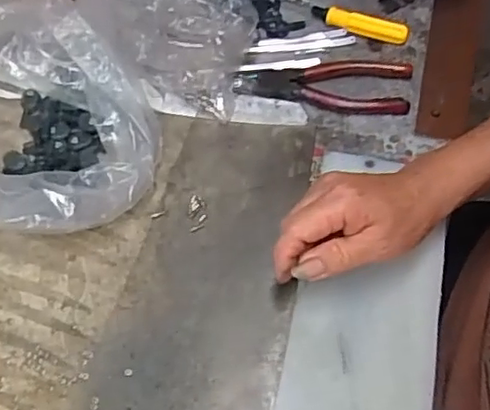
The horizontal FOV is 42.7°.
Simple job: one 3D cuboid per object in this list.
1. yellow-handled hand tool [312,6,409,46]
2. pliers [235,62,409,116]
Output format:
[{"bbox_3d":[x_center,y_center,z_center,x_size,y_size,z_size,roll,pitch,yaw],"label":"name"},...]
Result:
[{"bbox_3d":[0.097,-0.156,0.533,0.084,0.012,0.016,18,64,12],"label":"yellow-handled hand tool"},{"bbox_3d":[0.061,-0.099,0.507,0.140,0.009,0.049,5,62,5],"label":"pliers"}]

